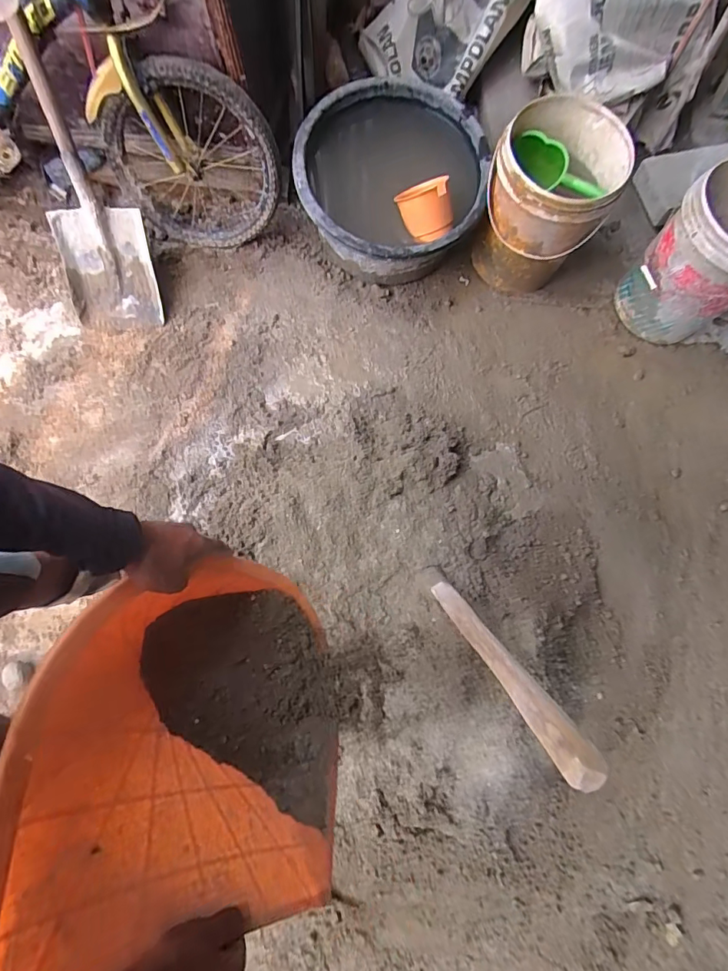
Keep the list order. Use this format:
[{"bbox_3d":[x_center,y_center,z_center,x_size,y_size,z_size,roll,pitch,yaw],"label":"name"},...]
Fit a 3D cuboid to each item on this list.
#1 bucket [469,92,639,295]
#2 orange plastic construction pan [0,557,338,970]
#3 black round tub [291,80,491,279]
[{"bbox_3d":[0.470,-0.737,1.243,0.291,0.361,0.281,1,78,-3],"label":"bucket"},{"bbox_3d":[-0.172,0.277,0.545,0.178,0.414,0.374,-45,49,20],"label":"orange plastic construction pan"},{"bbox_3d":[0.077,-0.808,1.312,0.476,0.291,0.495,1,78,-3],"label":"black round tub"}]

